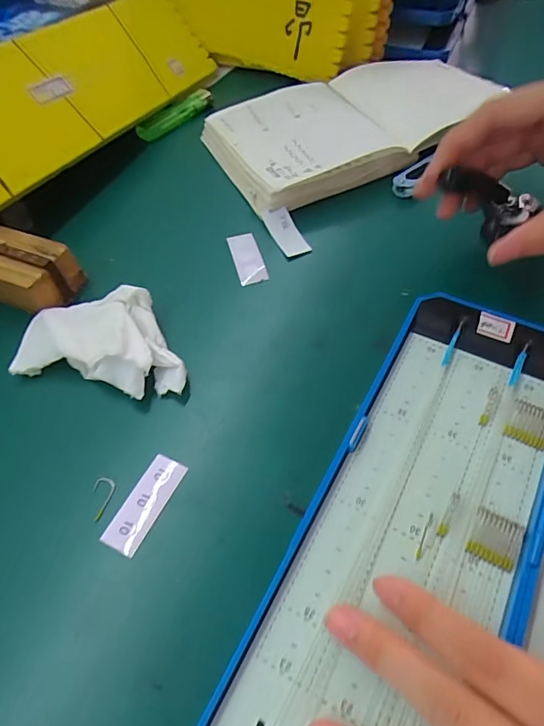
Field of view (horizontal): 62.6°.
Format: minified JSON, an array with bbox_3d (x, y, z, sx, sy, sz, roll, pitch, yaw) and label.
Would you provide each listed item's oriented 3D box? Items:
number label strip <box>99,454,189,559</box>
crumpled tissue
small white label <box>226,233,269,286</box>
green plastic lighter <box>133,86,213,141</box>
[{"bbox_3d":[-0.060,0.066,0.213,0.017,0.004,0.046,29,62,5],"label":"number label strip"},{"bbox_3d":[-0.092,-0.013,0.259,0.098,0.024,0.062,10,57,11],"label":"crumpled tissue"},{"bbox_3d":[-0.017,-0.071,0.301,0.018,0.004,0.047,-15,56,-6],"label":"small white label"},{"bbox_3d":[-0.084,-0.219,0.397,0.016,0.018,0.078,36,65,25],"label":"green plastic lighter"}]

